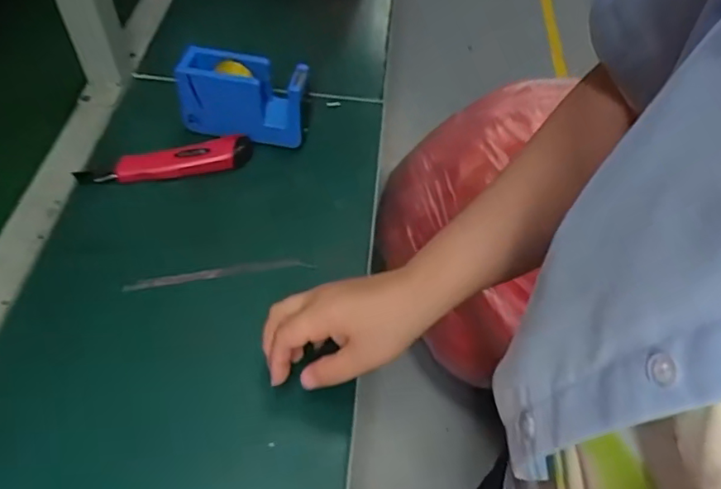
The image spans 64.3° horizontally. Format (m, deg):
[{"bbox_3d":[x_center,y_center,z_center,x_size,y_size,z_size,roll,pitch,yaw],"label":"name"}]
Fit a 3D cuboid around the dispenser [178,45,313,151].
[{"bbox_3d":[-0.125,-0.154,0.615,0.132,0.085,0.051,8,53,2],"label":"dispenser"}]

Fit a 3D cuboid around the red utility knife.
[{"bbox_3d":[-0.201,-0.085,0.595,0.175,0.020,0.032,-13,55,-13],"label":"red utility knife"}]

